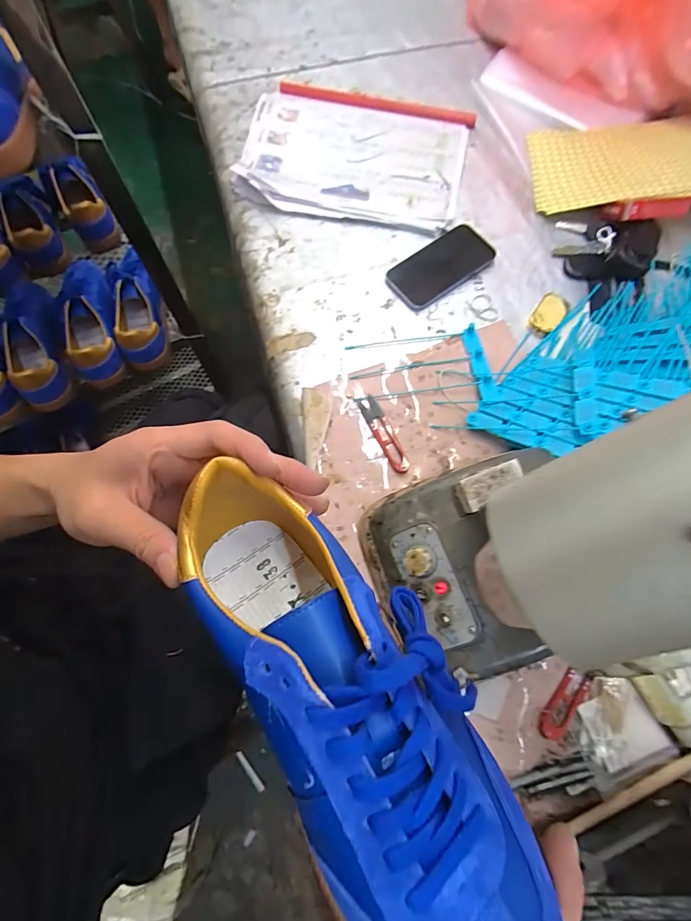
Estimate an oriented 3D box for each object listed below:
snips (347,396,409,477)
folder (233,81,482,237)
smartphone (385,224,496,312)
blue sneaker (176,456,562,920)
[{"bbox_3d":[0.042,-0.034,0.485,0.023,0.009,0.108,-26,73,-9],"label":"snips"},{"bbox_3d":[0.012,-0.457,0.619,0.313,0.017,0.248,11,71,4],"label":"folder"},{"bbox_3d":[0.129,-0.260,0.567,0.150,0.005,0.071,-37,75,-12],"label":"smartphone"},{"bbox_3d":[-0.003,0.103,0.189,0.077,0.085,0.239,-34,59,-11],"label":"blue sneaker"}]

